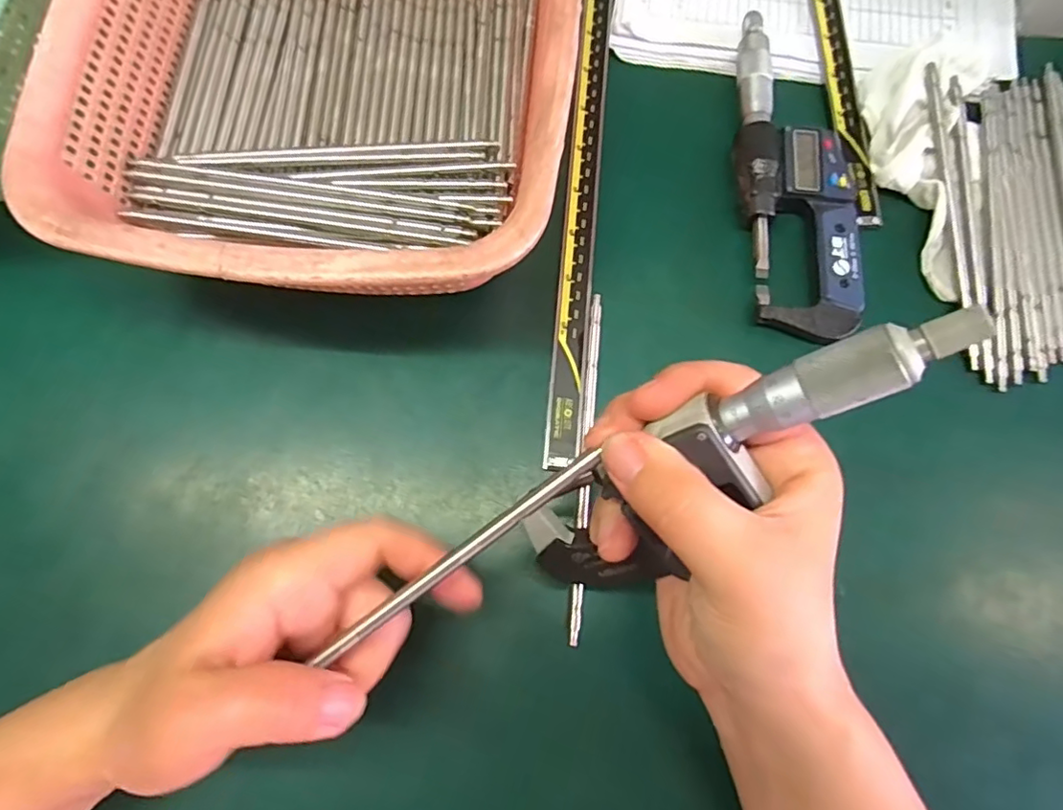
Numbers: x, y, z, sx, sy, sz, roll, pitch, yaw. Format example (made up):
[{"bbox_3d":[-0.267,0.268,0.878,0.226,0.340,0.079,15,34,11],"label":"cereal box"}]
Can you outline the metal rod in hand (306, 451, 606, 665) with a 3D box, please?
[{"bbox_3d":[-0.025,0.049,0.188,0.111,0.004,0.007,-38,79,5],"label":"metal rod in hand"}]

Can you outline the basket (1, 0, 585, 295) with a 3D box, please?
[{"bbox_3d":[-0.091,-0.181,0.286,0.218,0.076,0.286,6,76,1],"label":"basket"}]

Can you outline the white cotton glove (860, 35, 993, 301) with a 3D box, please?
[{"bbox_3d":[0.201,-0.129,0.298,0.061,0.017,0.140,14,77,3],"label":"white cotton glove"}]

